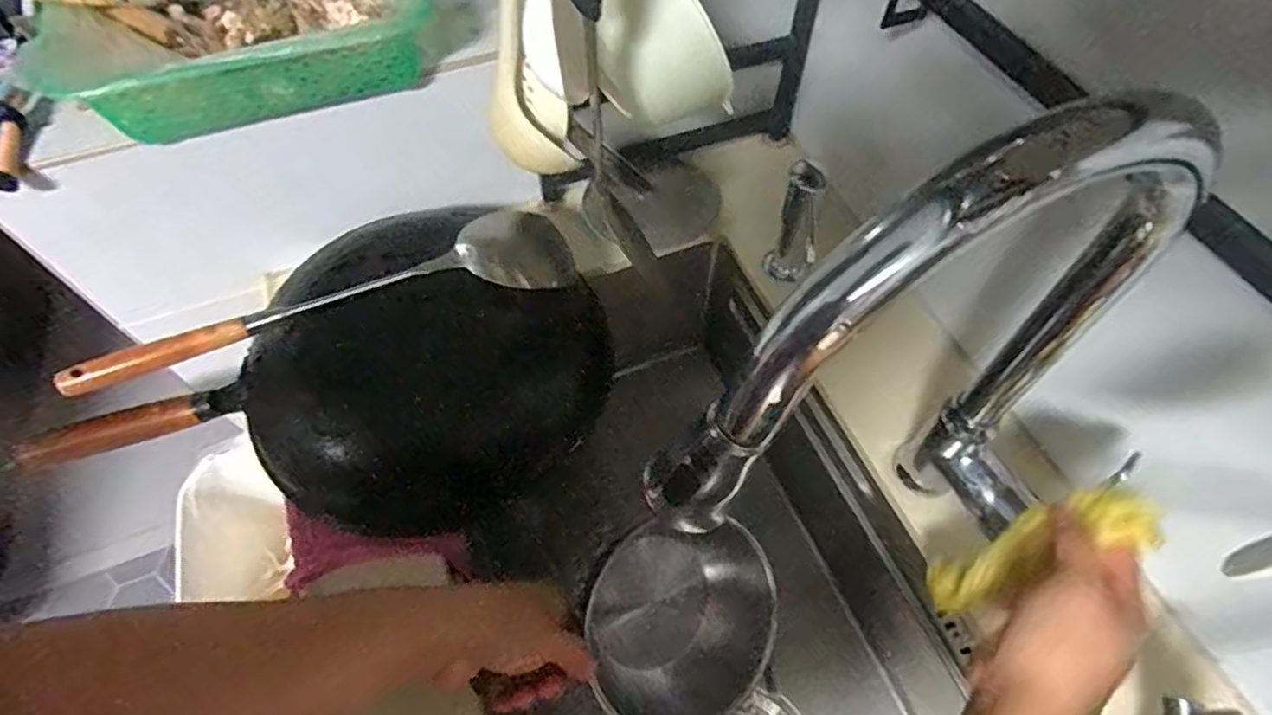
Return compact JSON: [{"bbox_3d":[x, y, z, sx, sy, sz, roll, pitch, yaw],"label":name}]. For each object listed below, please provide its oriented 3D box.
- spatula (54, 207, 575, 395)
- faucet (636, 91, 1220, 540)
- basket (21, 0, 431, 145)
[{"bbox_3d":[-0.227,-0.058,0.505,0.351,0.052,0.087,-17,59,-9],"label":"spatula"},{"bbox_3d":[0.149,0.044,0.326,0.237,0.337,0.089,-23,60,-13],"label":"faucet"},{"bbox_3d":[-0.276,-0.238,0.478,0.245,0.070,0.147,-21,60,-12],"label":"basket"}]

